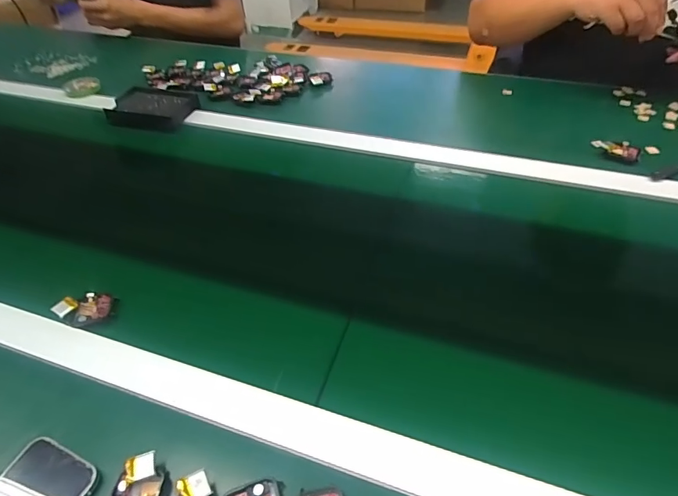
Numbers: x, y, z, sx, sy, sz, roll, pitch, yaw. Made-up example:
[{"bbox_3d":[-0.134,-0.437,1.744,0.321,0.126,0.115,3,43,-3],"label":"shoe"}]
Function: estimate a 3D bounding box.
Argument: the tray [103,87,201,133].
[{"bbox_3d":[-0.317,-0.239,0.777,0.136,0.036,0.105,8,46,12],"label":"tray"}]

